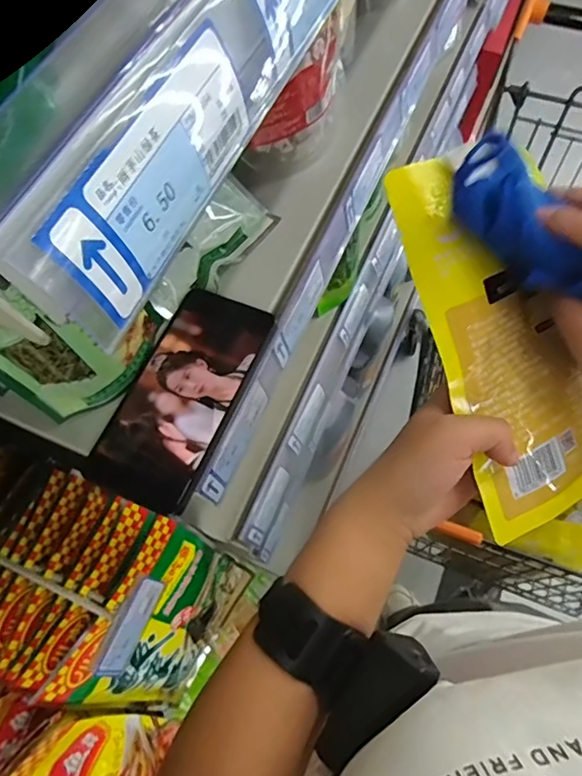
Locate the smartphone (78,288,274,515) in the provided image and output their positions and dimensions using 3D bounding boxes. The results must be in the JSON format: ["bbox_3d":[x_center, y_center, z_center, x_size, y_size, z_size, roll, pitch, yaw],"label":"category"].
[{"bbox_3d":[-0.079,0.000,0.371,0.078,0.007,0.163,20,68,10],"label":"smartphone"}]

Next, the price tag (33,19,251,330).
[{"bbox_3d":[-0.038,-0.066,0.158,0.004,0.038,0.092,14,67,28],"label":"price tag"}]

